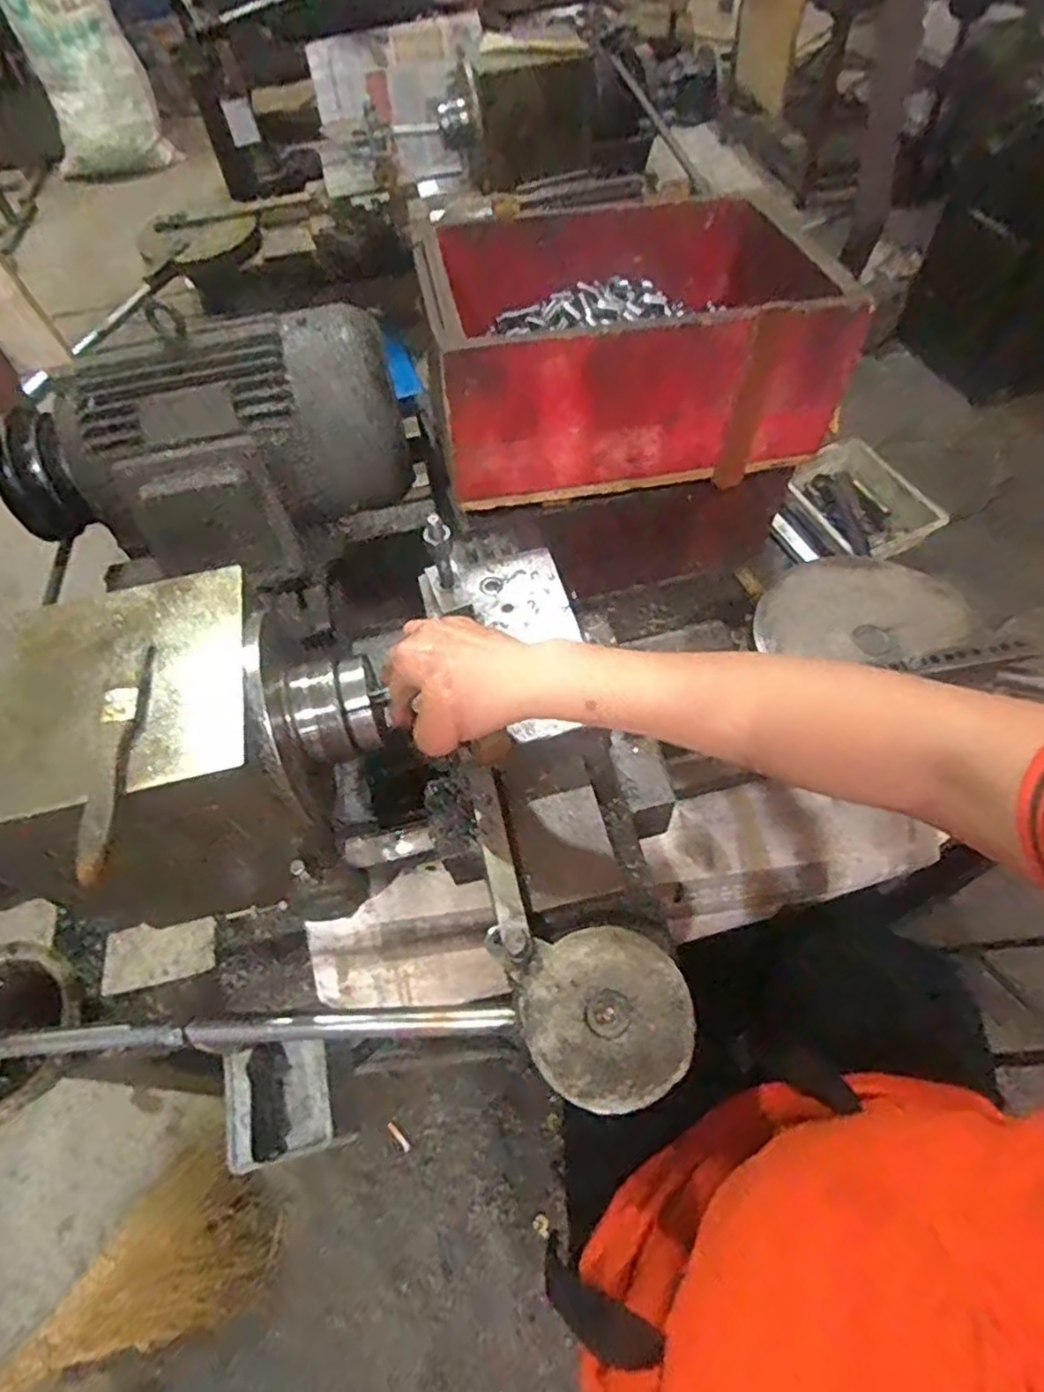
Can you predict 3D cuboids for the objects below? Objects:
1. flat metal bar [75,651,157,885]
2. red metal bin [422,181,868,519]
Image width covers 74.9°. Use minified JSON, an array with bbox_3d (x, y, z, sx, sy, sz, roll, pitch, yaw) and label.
[{"bbox_3d":[-0.224,0.034,0.375,0.017,0.011,0.142,-6,56,1],"label":"flat metal bar"},{"bbox_3d":[0.099,-0.353,0.659,0.362,0.152,0.273,-11,57,-2],"label":"red metal bin"}]

